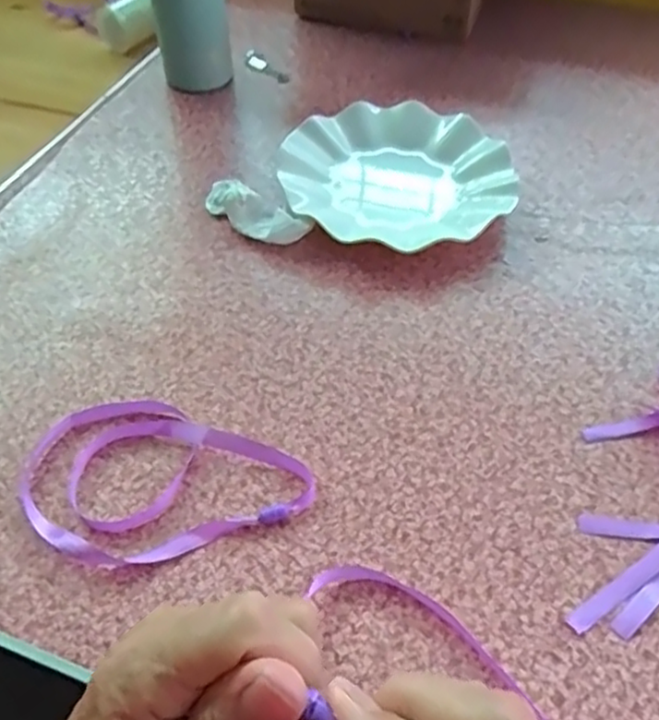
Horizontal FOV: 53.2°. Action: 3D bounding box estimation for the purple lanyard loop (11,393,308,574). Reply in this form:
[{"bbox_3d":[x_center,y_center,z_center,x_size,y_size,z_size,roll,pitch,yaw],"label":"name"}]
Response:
[{"bbox_3d":[-0.095,0.070,0.361,0.156,0.011,0.099,20,54,15],"label":"purple lanyard loop"}]

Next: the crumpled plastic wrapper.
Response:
[{"bbox_3d":[-0.060,-0.113,0.509,0.092,0.025,0.034,30,58,21],"label":"crumpled plastic wrapper"}]

